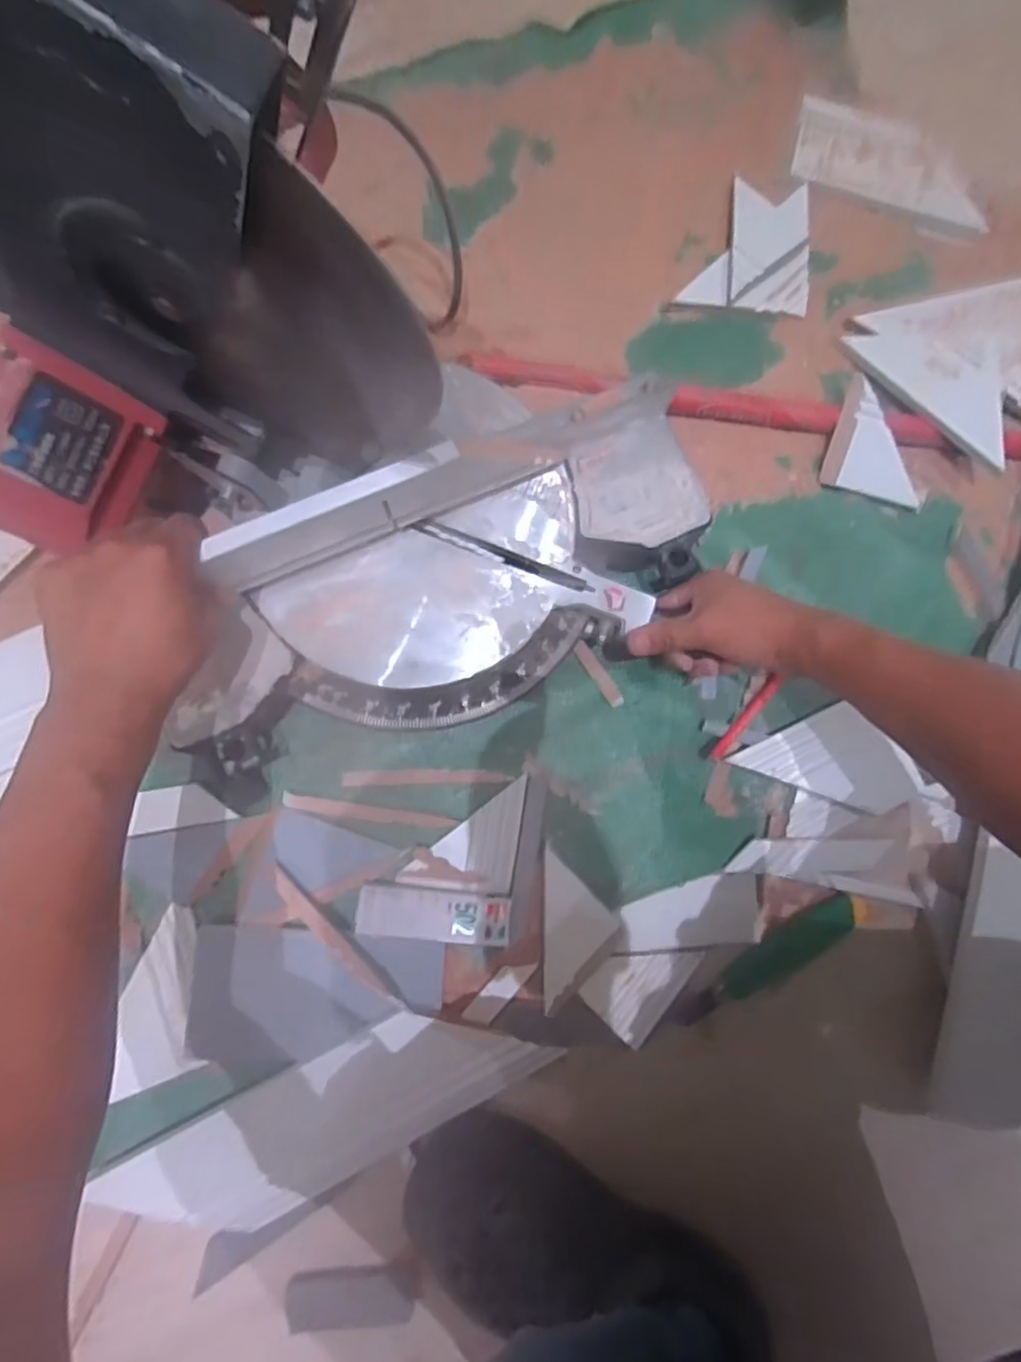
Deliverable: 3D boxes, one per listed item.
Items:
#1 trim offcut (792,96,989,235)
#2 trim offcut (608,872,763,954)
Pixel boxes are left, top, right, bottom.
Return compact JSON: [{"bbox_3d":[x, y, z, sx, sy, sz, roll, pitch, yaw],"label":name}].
[{"bbox_3d":[0.375,-0.505,0.638,0.197,0.019,0.073,20,82,-2],"label":"trim offcut"},{"bbox_3d":[0.152,0.198,0.558,0.123,0.006,0.059,-2,83,-5],"label":"trim offcut"}]

